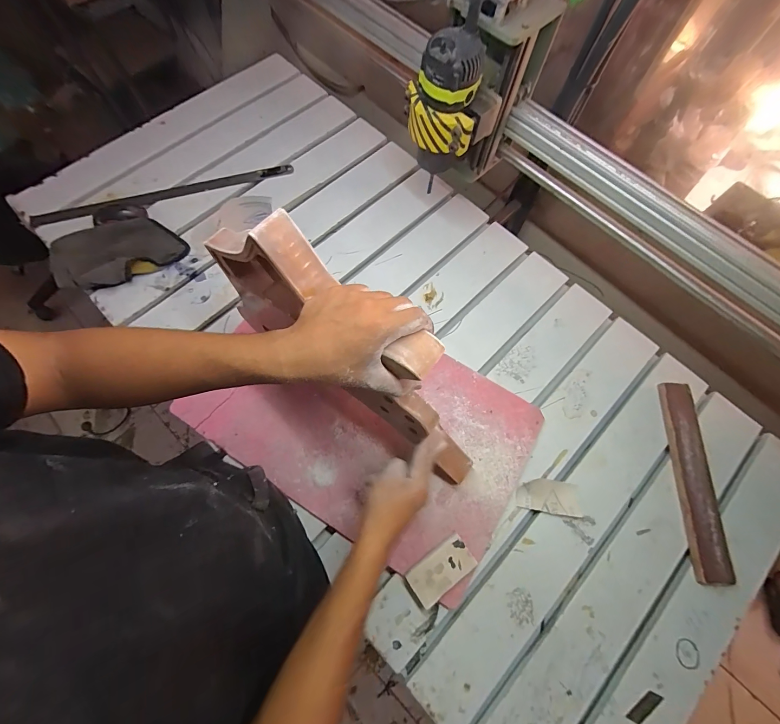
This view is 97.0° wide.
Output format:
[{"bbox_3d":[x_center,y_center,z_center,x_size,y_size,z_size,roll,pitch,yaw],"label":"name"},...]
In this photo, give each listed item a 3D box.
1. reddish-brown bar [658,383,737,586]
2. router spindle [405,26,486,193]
[{"bbox_3d":[0.484,0.182,0.555,0.046,0.022,0.298,3,71,-1],"label":"reddish-brown bar"},{"bbox_3d":[0.076,-0.363,0.489,0.100,0.148,0.096,-2,71,-2],"label":"router spindle"}]

